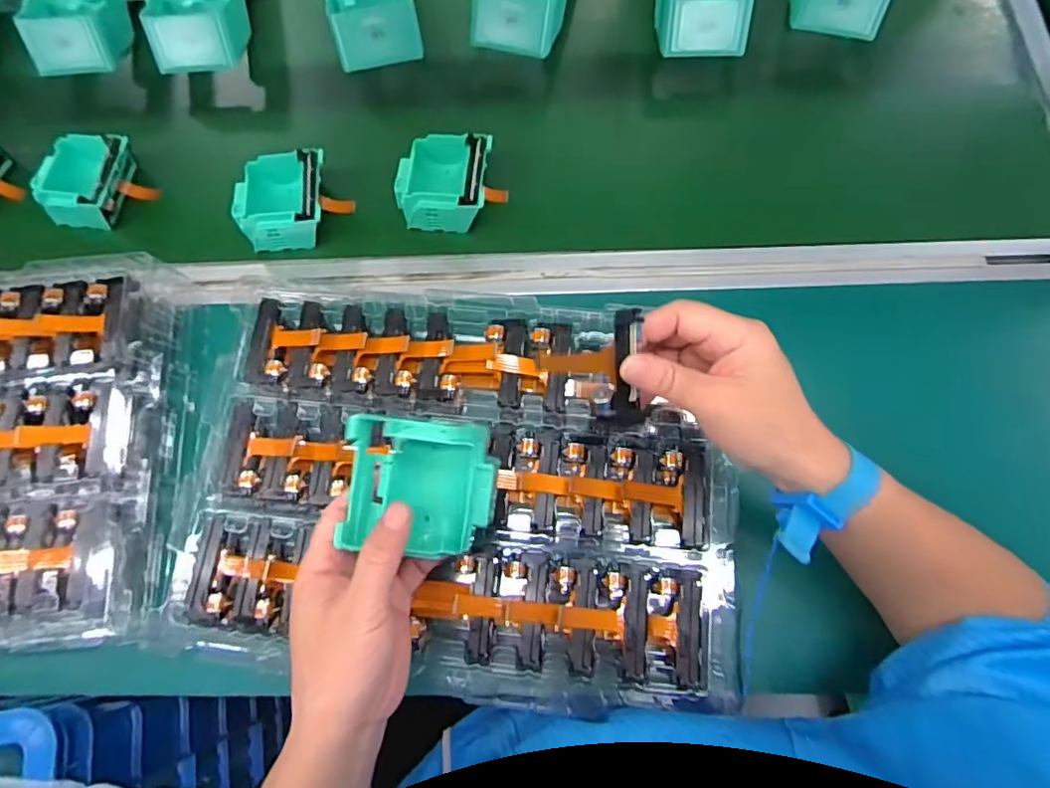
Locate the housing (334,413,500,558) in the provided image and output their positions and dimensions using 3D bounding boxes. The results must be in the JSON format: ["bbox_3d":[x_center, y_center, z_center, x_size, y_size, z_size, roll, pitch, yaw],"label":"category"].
[{"bbox_3d":[-0.056,0.050,0.317,0.082,0.045,0.079,3,97,-1],"label":"housing"}]

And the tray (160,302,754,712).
[{"bbox_3d":[-0.039,0.064,0.391,0.362,0.035,0.262,6,74,4],"label":"tray"}]

